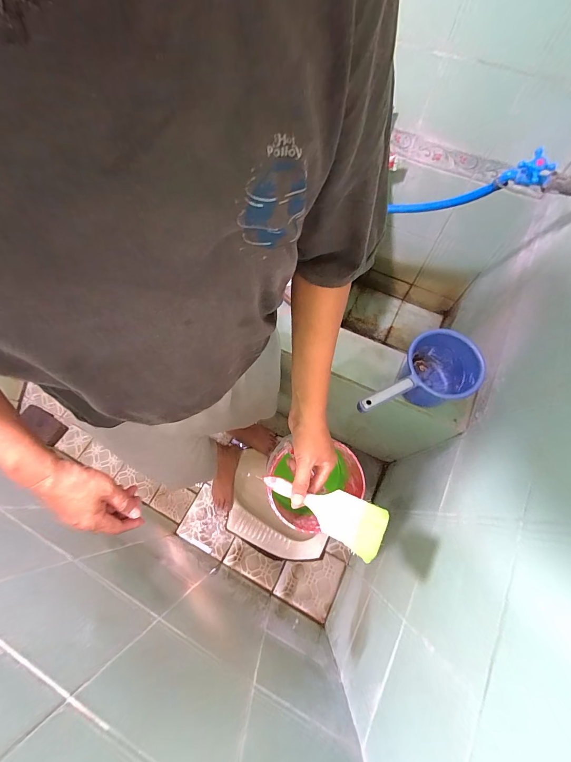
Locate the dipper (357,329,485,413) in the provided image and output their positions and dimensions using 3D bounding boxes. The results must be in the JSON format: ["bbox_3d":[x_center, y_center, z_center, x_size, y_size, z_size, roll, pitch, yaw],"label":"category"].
[{"bbox_3d":[0.243,0.002,0.636,0.261,0.129,0.136,-21,72,-21],"label":"dipper"}]

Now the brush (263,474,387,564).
[{"bbox_3d":[0.051,0.179,0.455,0.173,0.014,0.065,21,72,18],"label":"brush"}]

